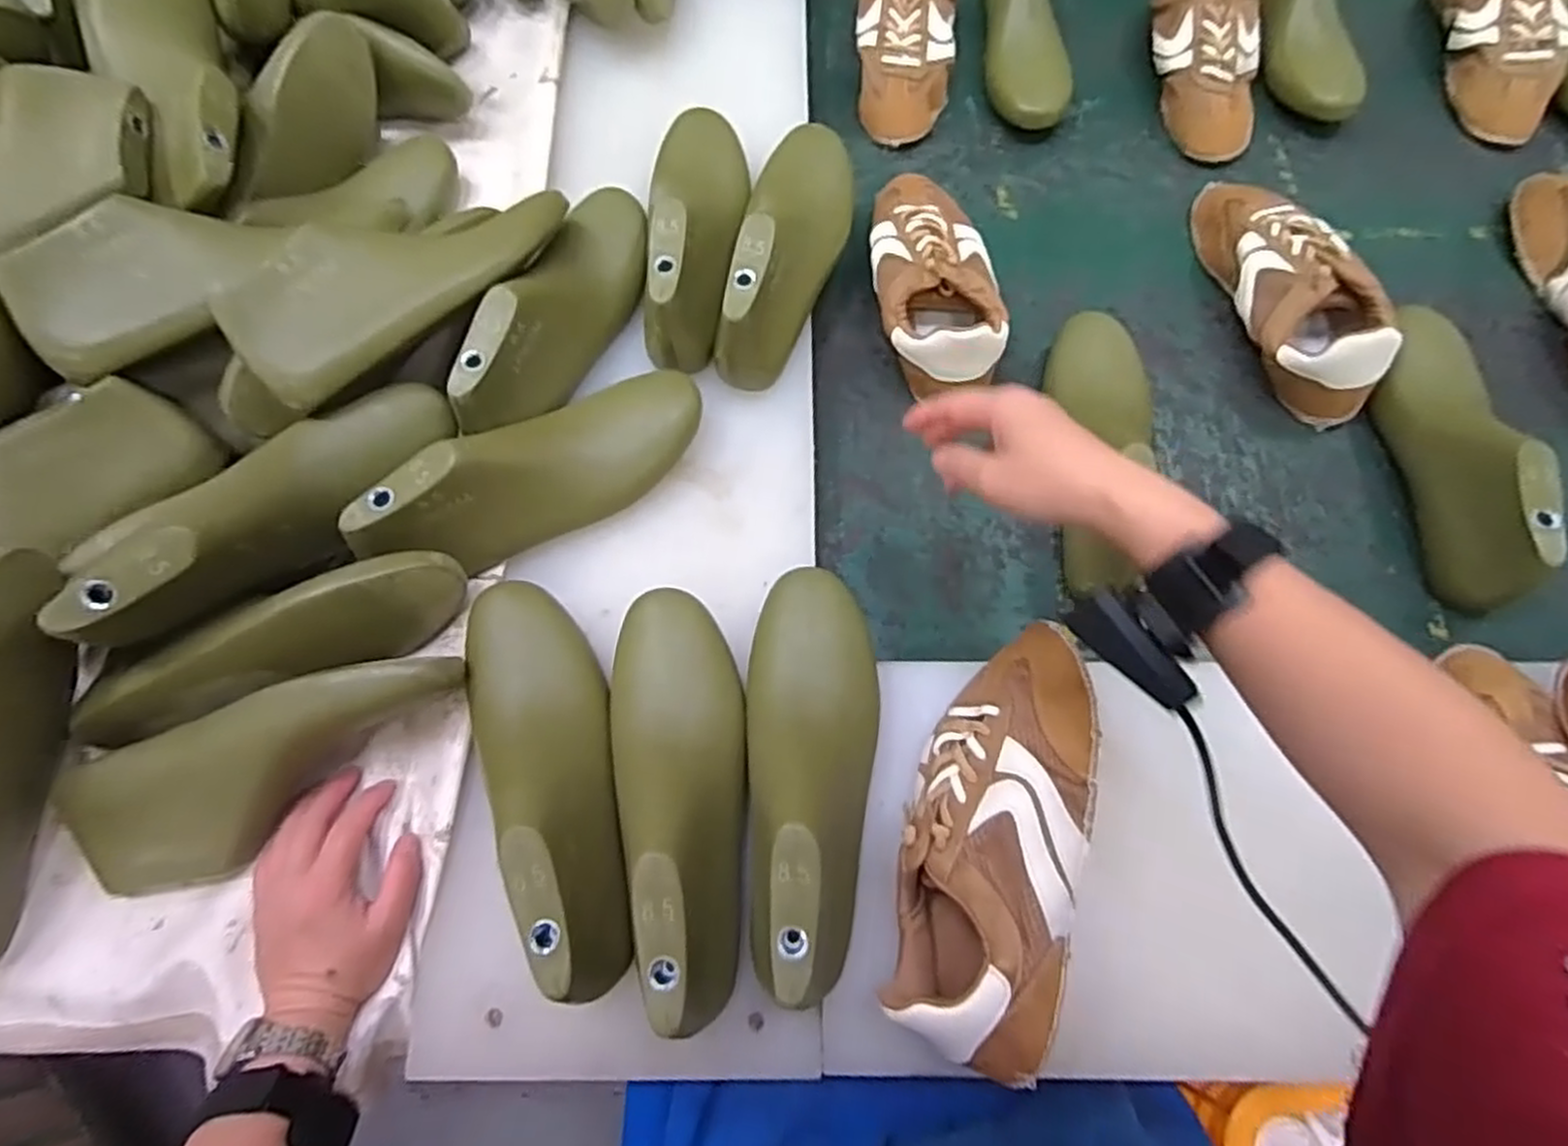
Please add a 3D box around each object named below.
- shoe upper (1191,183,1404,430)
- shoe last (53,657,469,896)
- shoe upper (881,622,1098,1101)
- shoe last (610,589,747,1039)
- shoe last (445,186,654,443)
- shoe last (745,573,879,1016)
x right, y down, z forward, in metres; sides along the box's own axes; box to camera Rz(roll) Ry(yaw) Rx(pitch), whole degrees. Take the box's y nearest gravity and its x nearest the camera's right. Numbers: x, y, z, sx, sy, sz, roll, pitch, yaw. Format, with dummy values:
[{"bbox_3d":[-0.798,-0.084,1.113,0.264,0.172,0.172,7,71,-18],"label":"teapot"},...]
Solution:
[{"bbox_3d":[0.432,-0.247,0.648,0.100,0.074,0.247,-6,70,0],"label":"shoe upper"},{"bbox_3d":[-0.311,0.123,0.464,0.247,0.070,0.079,-20,70,-5],"label":"shoe last"},{"bbox_3d":[0.120,0.146,0.439,0.089,0.071,0.232,14,71,7],"label":"shoe upper"},{"bbox_3d":[-0.061,0.131,0.458,0.079,0.093,0.253,-8,57,0],"label":"shoe last"},{"bbox_3d":[-0.166,-0.207,0.577,0.067,0.088,0.242,16,71,8],"label":"shoe last"},{"bbox_3d":[0.017,0.117,0.460,0.081,0.092,0.253,2,56,3],"label":"shoe last"}]

